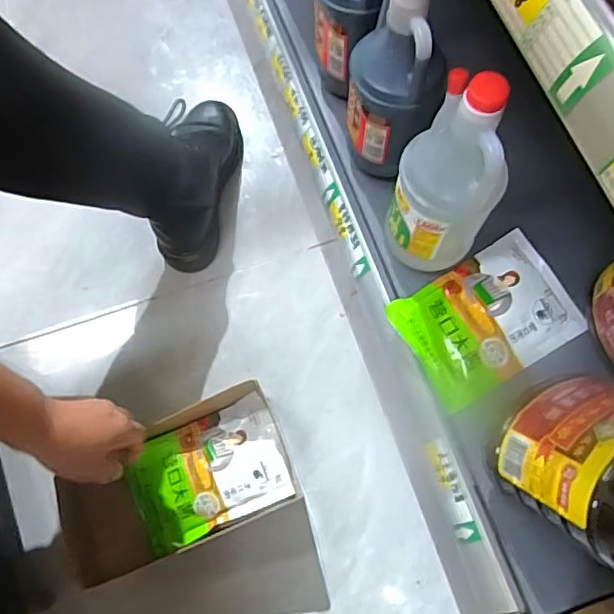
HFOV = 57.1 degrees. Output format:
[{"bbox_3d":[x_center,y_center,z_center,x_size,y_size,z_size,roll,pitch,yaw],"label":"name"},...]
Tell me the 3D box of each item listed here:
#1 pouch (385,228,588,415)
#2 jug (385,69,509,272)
[{"bbox_3d":[0.176,0.010,0.548,0.166,0.025,0.115,-30,73,-9],"label":"pouch"},{"bbox_3d":[0.117,-0.105,0.479,0.083,0.217,0.079,-1,72,2],"label":"jug"}]

